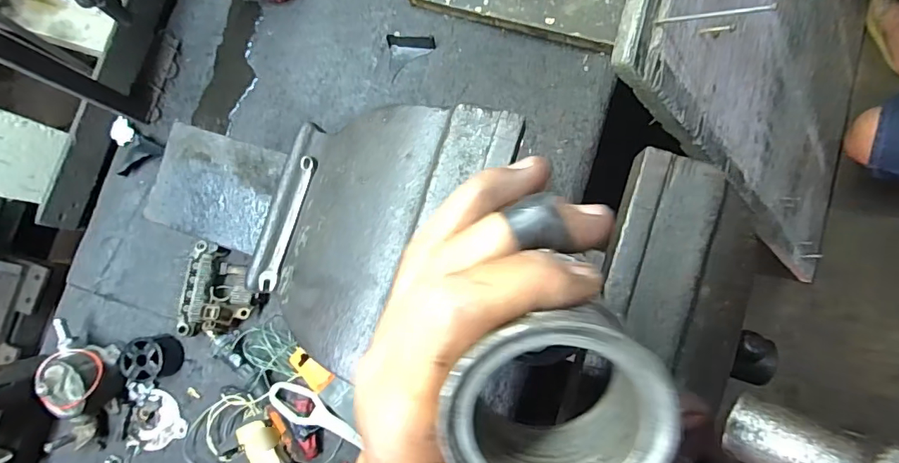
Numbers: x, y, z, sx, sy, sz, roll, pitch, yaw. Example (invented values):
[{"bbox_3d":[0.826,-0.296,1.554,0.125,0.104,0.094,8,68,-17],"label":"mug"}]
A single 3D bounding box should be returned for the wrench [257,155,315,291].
[{"bbox_3d":[-0.130,-0.007,0.389,0.015,0.005,0.111,16,86,9],"label":"wrench"}]

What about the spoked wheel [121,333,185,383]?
[{"bbox_3d":[-0.349,0.149,0.568,0.050,0.038,0.049,-1,83,7],"label":"spoked wheel"}]

